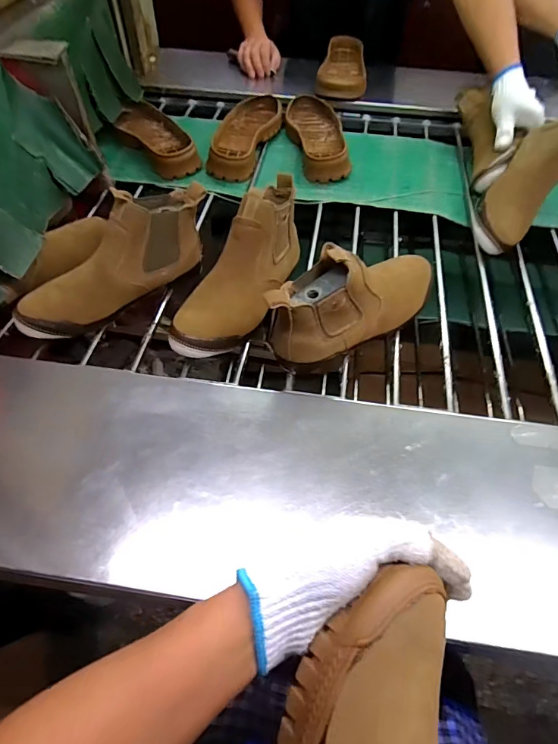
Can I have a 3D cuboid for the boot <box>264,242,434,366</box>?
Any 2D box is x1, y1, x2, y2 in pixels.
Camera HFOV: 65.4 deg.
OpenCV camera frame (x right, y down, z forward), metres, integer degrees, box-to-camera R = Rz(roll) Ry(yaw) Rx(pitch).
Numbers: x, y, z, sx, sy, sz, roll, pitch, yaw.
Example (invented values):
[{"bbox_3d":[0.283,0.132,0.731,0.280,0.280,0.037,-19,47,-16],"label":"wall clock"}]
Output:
[{"bbox_3d":[0.113,-0.107,0.565,0.282,0.110,0.076,-26,59,-20],"label":"boot"}]

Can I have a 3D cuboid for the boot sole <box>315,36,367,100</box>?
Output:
[{"bbox_3d":[0.163,-0.745,1.070,0.113,0.070,0.228,11,54,5],"label":"boot sole"}]

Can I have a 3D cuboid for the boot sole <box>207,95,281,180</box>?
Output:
[{"bbox_3d":[-0.073,-0.513,0.944,0.120,0.045,0.303,14,54,8],"label":"boot sole"}]

